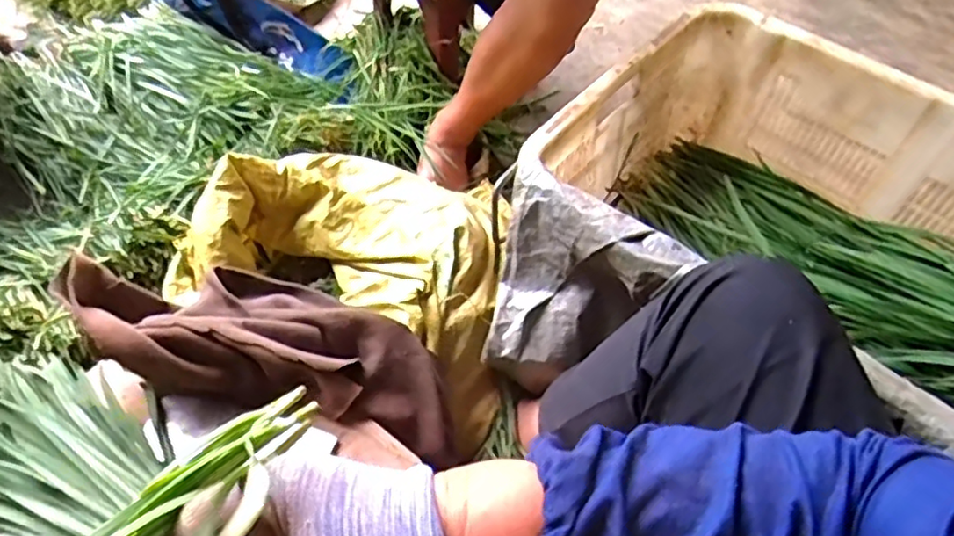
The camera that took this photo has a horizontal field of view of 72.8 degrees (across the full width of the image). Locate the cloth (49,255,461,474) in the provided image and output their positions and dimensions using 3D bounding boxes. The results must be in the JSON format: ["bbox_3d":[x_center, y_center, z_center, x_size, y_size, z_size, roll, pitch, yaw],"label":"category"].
[{"bbox_3d":[-0.200,0.068,0.634,0.374,0.092,0.151,19,54,-13],"label":"cloth"}]

